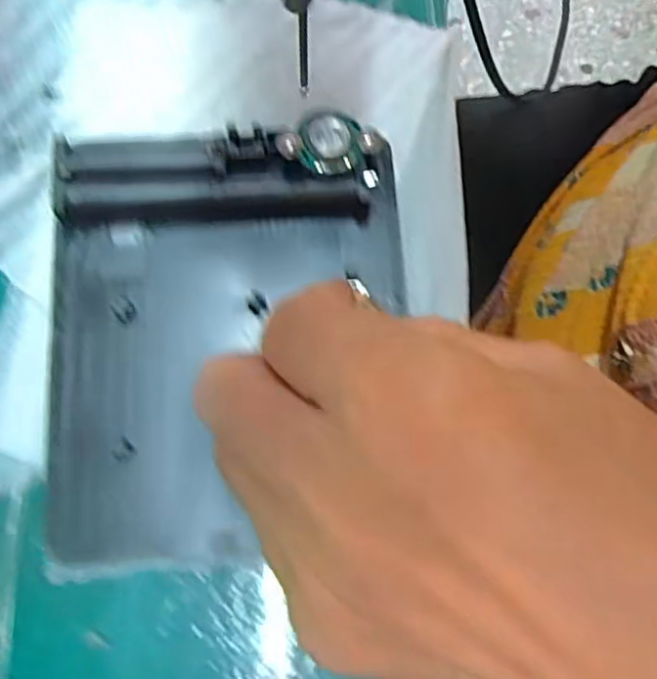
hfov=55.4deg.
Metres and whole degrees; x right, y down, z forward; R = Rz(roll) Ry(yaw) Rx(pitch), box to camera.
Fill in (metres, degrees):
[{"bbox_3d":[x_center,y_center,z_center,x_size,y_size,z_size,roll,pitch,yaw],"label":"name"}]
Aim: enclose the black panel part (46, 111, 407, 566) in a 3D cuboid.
[{"bbox_3d":[-0.031,-0.003,0.190,0.108,0.018,0.133,-2,78,-2],"label":"black panel part"}]

